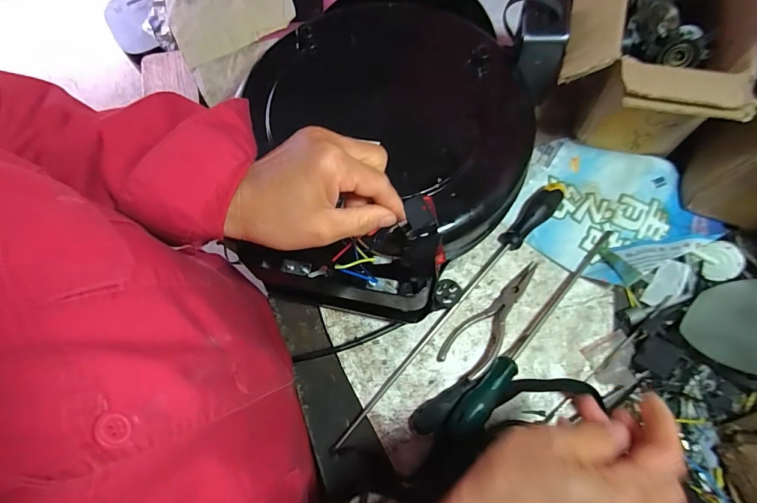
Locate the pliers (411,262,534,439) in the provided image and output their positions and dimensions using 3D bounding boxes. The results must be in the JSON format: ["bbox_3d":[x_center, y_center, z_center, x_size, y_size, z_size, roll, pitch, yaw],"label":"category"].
[{"bbox_3d":[0.106,0.097,0.435,0.050,0.023,0.223,40,79,13],"label":"pliers"}]

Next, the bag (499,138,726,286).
[{"bbox_3d":[0.272,-0.047,0.460,0.211,0.034,0.172,25,76,9],"label":"bag"}]

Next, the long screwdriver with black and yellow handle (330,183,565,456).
[{"bbox_3d":[0.081,0.063,0.447,0.027,0.025,0.386,42,79,13],"label":"long screwdriver with black and yellow handle"}]

